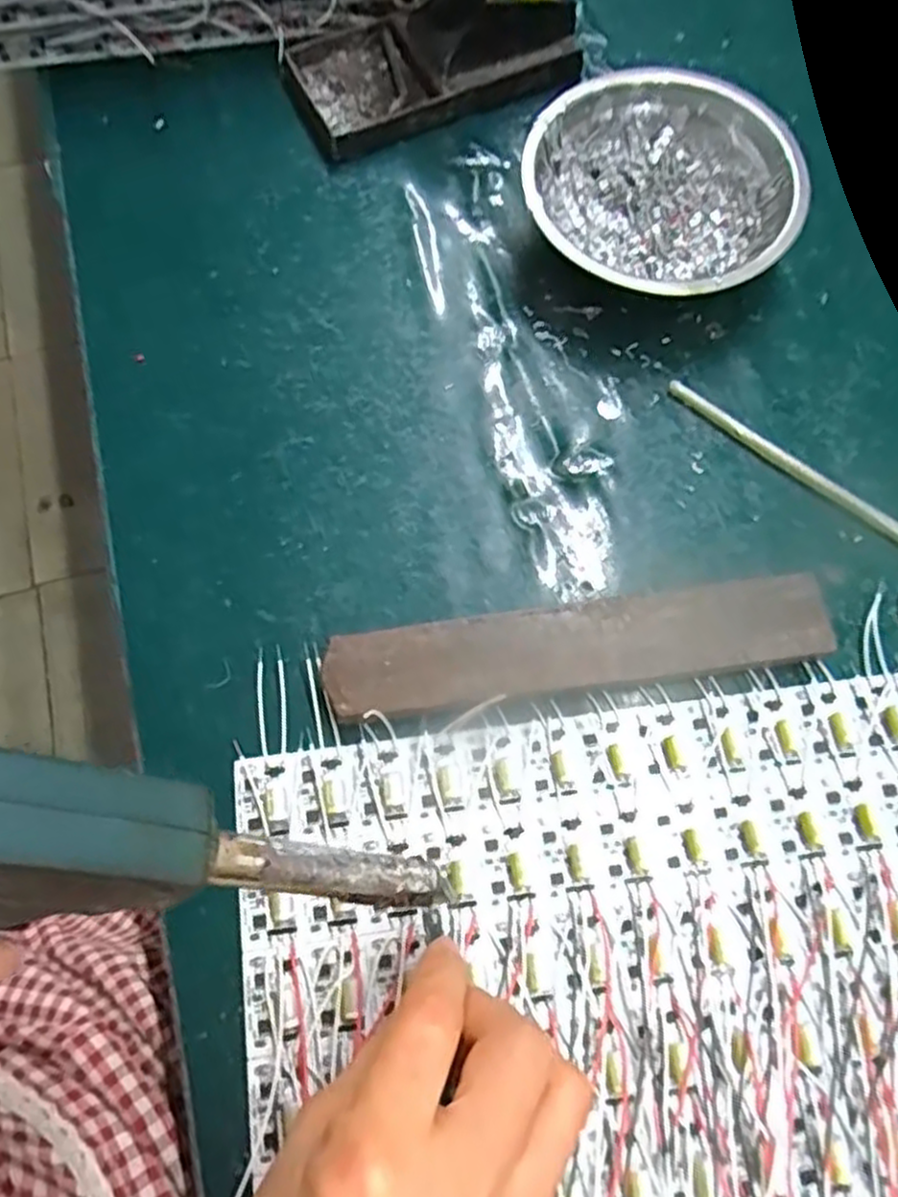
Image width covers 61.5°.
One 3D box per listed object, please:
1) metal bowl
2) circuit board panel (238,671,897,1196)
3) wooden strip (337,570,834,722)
[{"bbox_3d":[0.101,-0.190,0.361,0.125,0.040,0.120,0,72,-1],"label":"metal bowl"},{"bbox_3d":[0.078,0.161,0.265,0.285,0.009,0.243,-8,73,-3],"label":"circuit board panel"},{"bbox_3d":[0.051,0.020,0.304,0.195,0.017,0.036,-7,73,-3],"label":"wooden strip"}]

